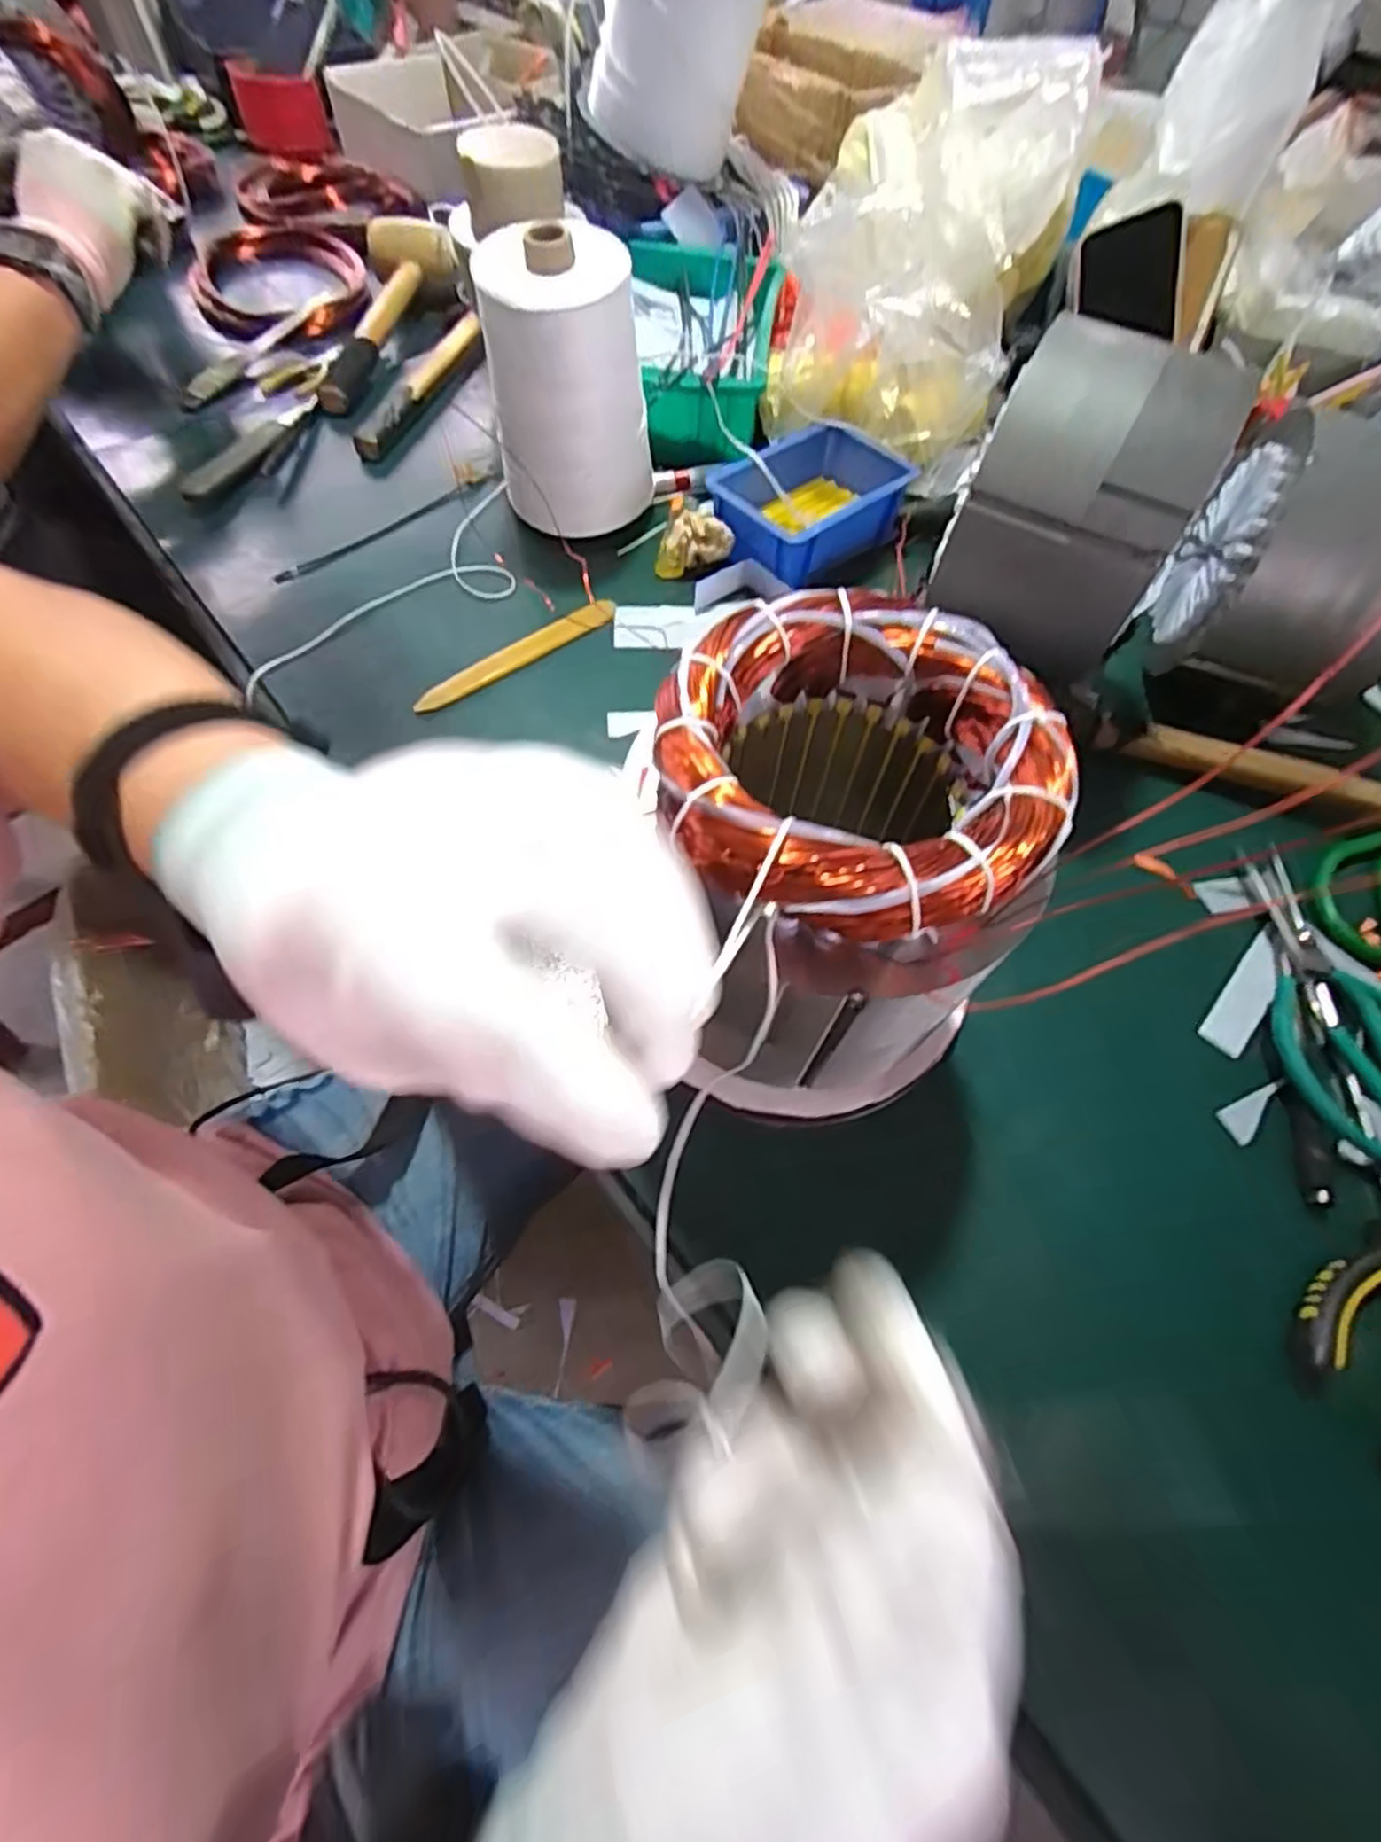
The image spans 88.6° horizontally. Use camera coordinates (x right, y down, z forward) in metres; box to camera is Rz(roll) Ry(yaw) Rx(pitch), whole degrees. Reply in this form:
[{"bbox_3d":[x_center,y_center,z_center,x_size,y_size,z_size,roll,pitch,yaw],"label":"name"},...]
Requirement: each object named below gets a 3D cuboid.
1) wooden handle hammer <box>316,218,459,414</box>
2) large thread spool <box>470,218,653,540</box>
[{"bbox_3d":[-0.291,-0.583,0.676,0.090,0.046,0.266,2,62,-2],"label":"wooden handle hammer"},{"bbox_3d":[-0.087,-0.373,0.508,0.109,0.164,0.092,-5,62,-5],"label":"large thread spool"}]

